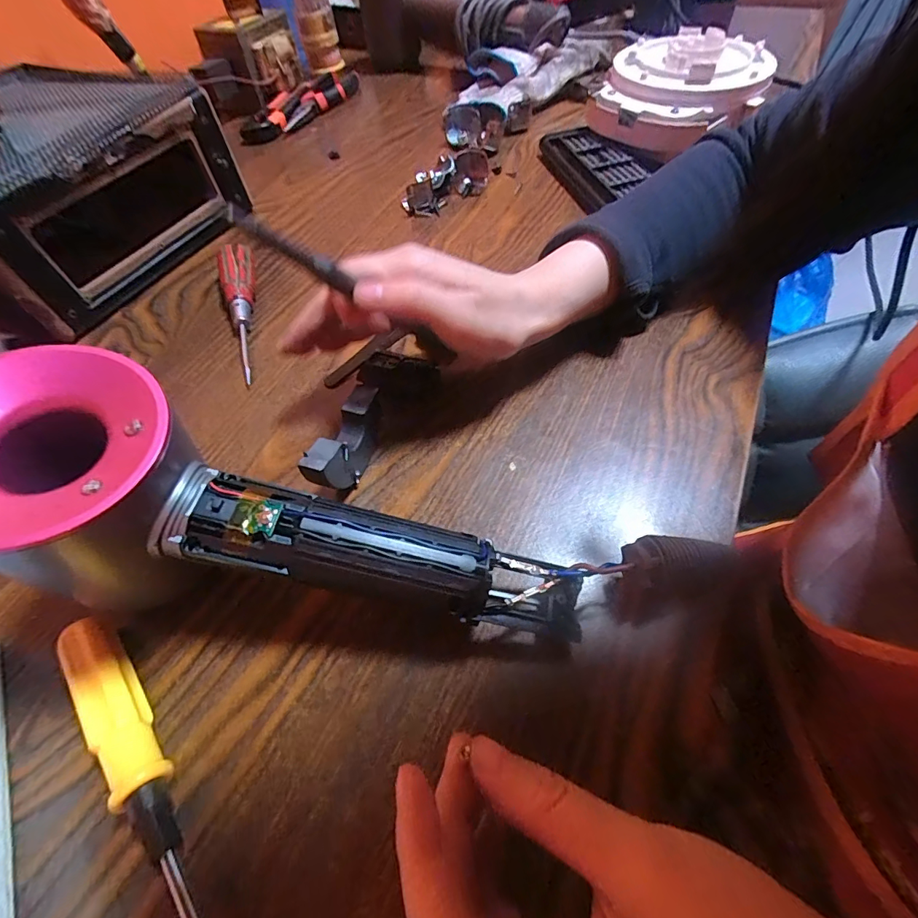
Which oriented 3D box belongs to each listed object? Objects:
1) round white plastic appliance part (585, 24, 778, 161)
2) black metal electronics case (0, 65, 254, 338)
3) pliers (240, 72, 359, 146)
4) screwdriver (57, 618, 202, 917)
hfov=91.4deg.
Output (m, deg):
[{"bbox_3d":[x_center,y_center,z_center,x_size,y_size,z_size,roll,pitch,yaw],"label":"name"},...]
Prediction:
[{"bbox_3d":[0.205,-0.338,0.412,0.144,0.055,0.120,-30,58,-14],"label":"round white plastic appliance part"},{"bbox_3d":[-0.301,-0.209,0.355,0.153,0.102,0.215,22,61,19],"label":"black metal electronics case"},{"bbox_3d":[-0.193,-0.431,0.552,0.055,0.028,0.189,28,63,22],"label":"pliers"},{"bbox_3d":[-0.116,0.122,0.166,0.018,0.020,0.147,-36,60,-18],"label":"screwdriver"}]

